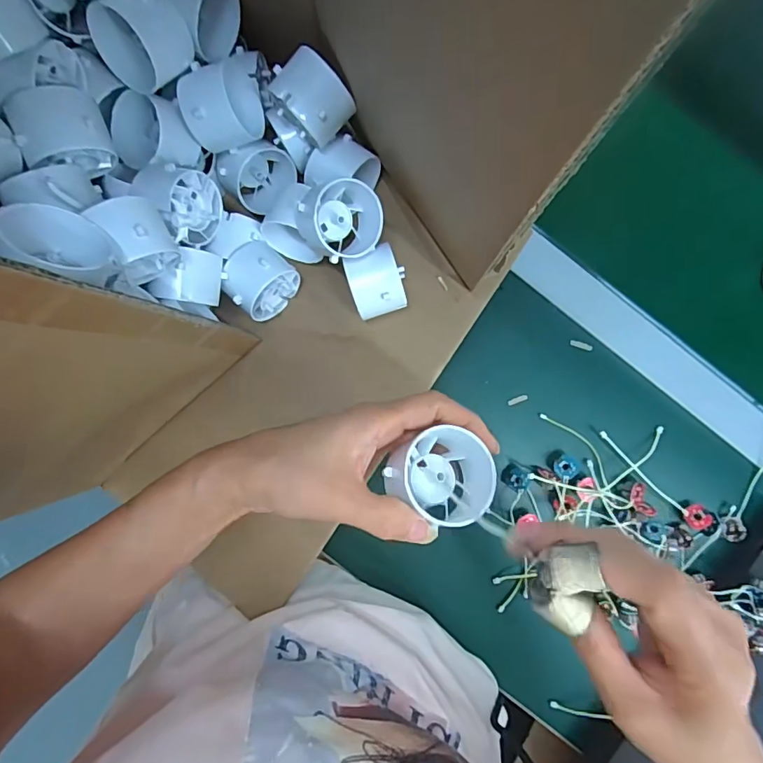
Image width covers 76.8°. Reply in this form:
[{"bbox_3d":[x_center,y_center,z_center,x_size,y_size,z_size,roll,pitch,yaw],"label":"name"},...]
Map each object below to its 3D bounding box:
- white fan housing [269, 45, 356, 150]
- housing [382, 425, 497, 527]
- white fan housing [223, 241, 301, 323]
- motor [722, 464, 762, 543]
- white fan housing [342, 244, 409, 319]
[{"bbox_3d":[-0.046,-0.184,0.317,0.037,0.042,0.047,-42,90,1],"label":"white fan housing"},{"bbox_3d":[0.029,0.048,0.260,0.052,0.044,0.052,5,73,-17],"label":"housing"},{"bbox_3d":[-0.092,-0.077,0.364,0.043,0.039,0.049,41,91,0],"label":"white fan housing"},{"bbox_3d":[0.327,0.083,0.418,0.020,0.010,0.119,29,87,-1],"label":"motor"},{"bbox_3d":[-0.004,-0.070,0.355,0.038,0.041,0.045,-20,91,0],"label":"white fan housing"}]

